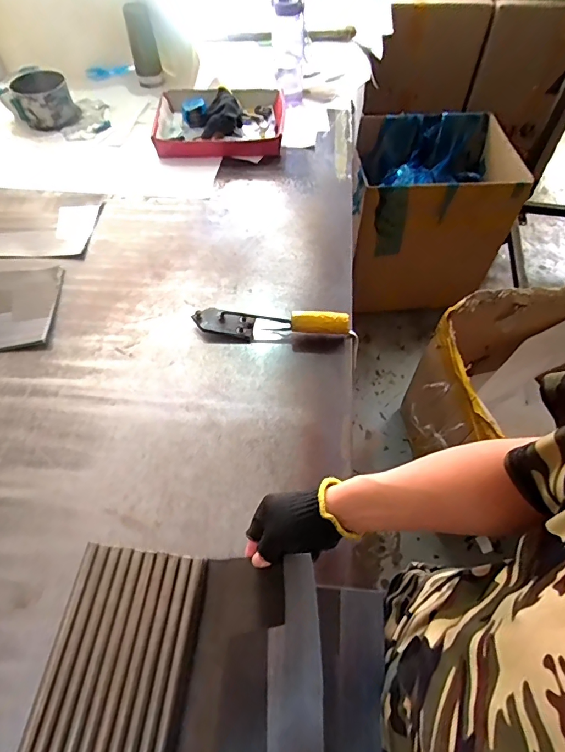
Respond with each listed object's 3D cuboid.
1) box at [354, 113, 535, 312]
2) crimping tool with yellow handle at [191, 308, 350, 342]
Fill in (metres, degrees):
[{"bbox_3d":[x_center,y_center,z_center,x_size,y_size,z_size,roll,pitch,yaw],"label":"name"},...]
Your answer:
[{"bbox_3d":[0.545,-0.605,1.675,0.601,0.514,0.514,0,58,0],"label":"box"},{"bbox_3d":[-0.019,-0.089,0.761,0.273,0.052,0.053,5,57,2],"label":"crimping tool with yellow handle"}]

